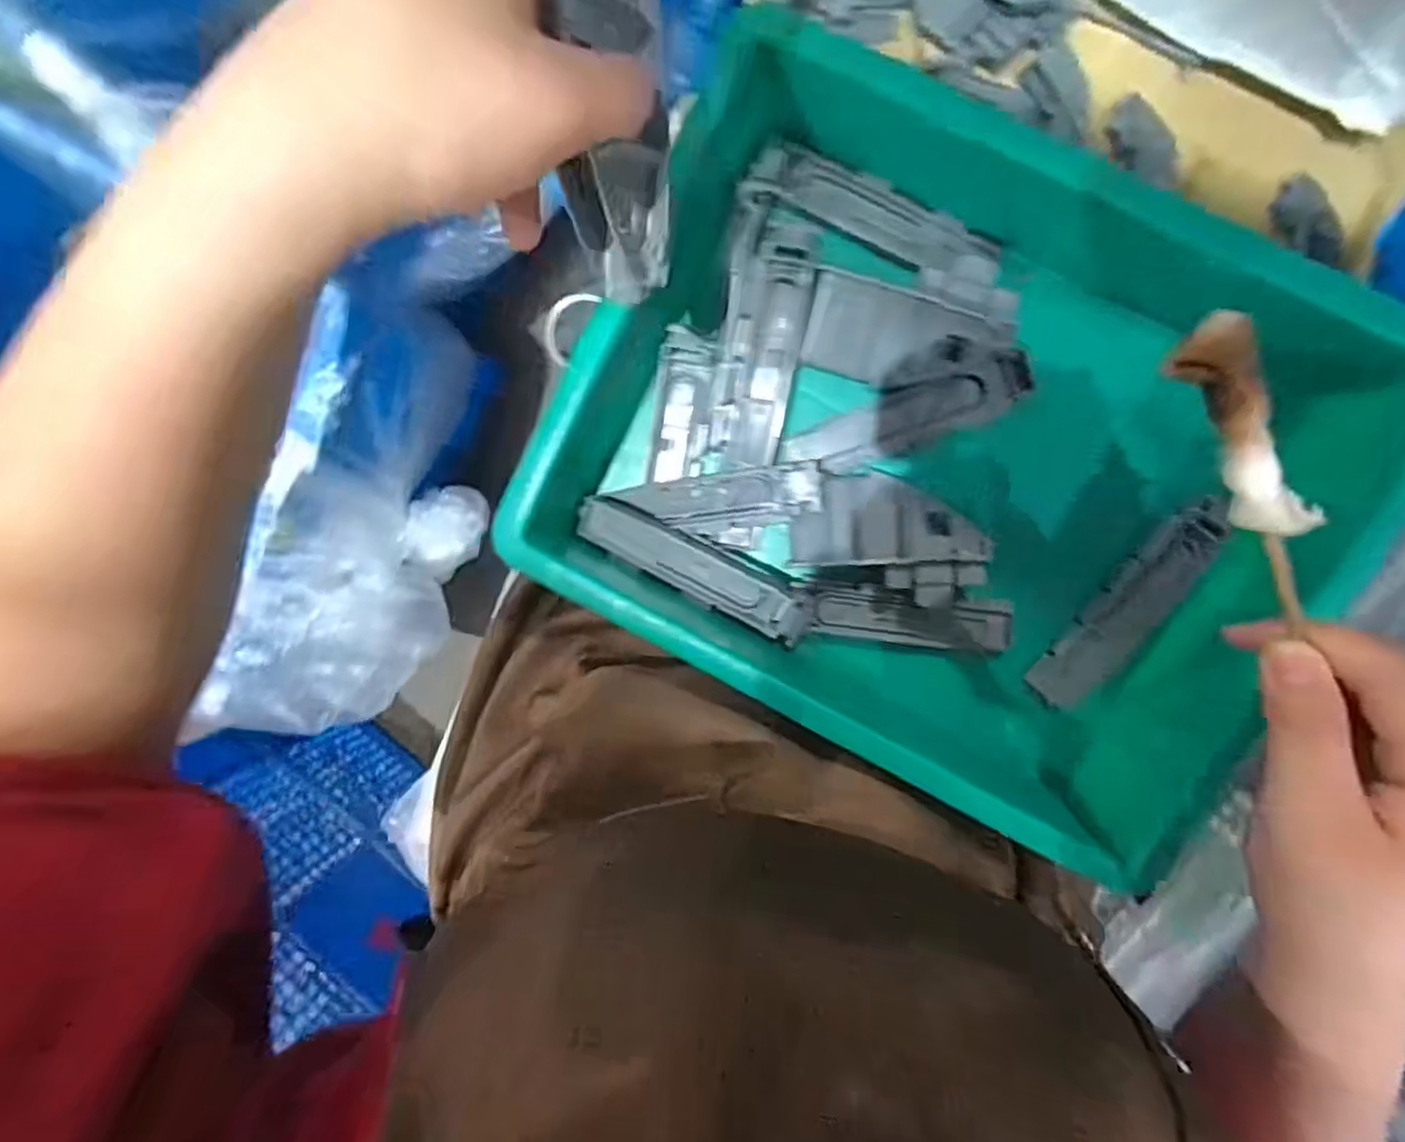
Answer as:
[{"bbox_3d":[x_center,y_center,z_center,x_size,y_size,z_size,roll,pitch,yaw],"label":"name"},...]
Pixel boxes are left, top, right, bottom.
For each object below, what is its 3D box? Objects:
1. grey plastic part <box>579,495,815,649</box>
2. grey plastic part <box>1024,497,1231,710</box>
[{"bbox_3d":[-0.004,-0.002,0.373,0.130,0.021,0.029,28,99,3],"label":"grey plastic part"},{"bbox_3d":[0.219,0.019,0.358,0.028,0.012,0.126,36,100,2],"label":"grey plastic part"}]

